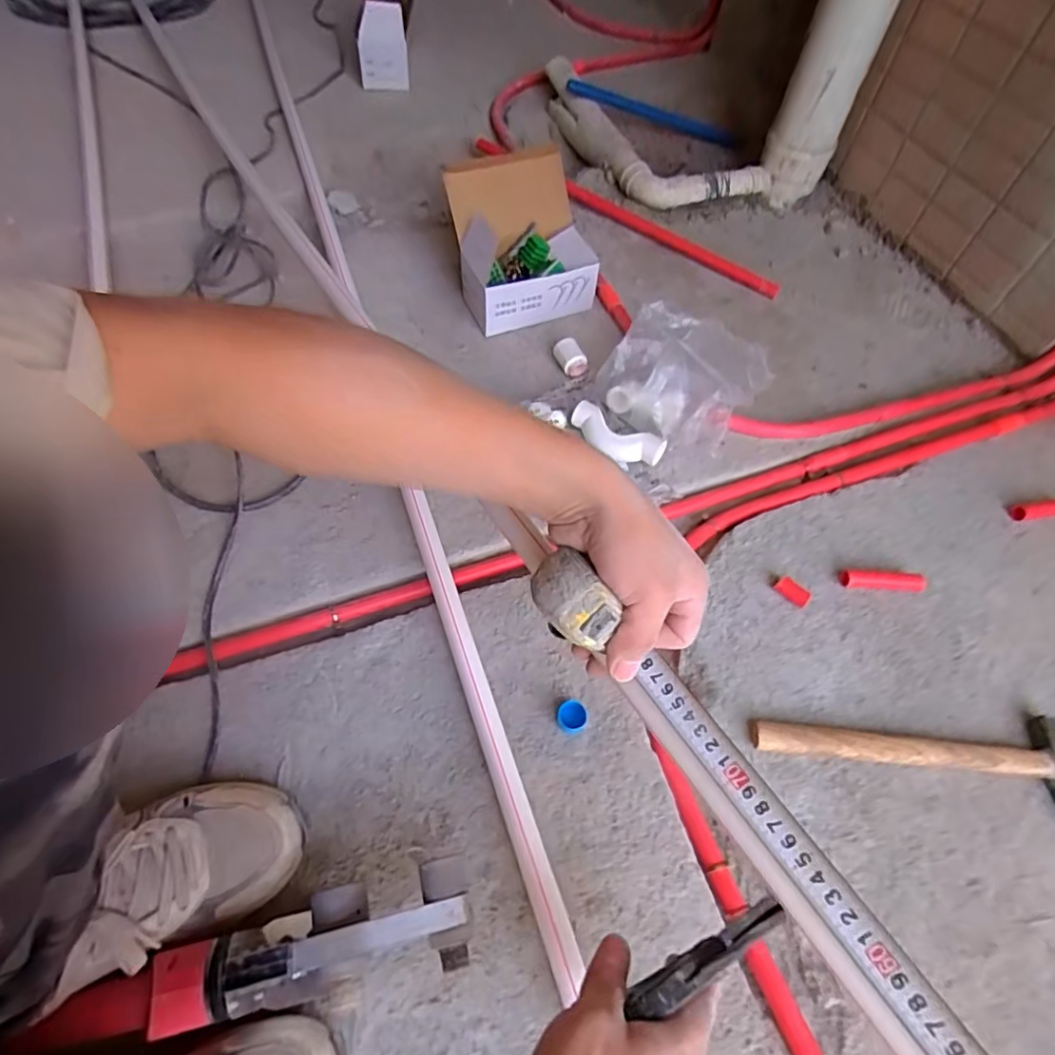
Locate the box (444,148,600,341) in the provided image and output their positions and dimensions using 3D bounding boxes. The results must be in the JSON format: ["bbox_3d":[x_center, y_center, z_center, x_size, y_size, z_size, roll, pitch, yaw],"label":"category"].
[{"bbox_3d":[-0.012,-0.443,0.882,0.199,0.181,0.228,-16,62,-11],"label":"box"}]

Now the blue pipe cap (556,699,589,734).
[{"bbox_3d":[0.045,0.187,0.583,0.031,0.018,0.029,1,60,-2],"label":"blue pipe cap"}]

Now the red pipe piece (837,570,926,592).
[{"bbox_3d":[0.411,0.061,0.681,0.095,0.017,0.023,2,60,-1],"label":"red pipe piece"}]

